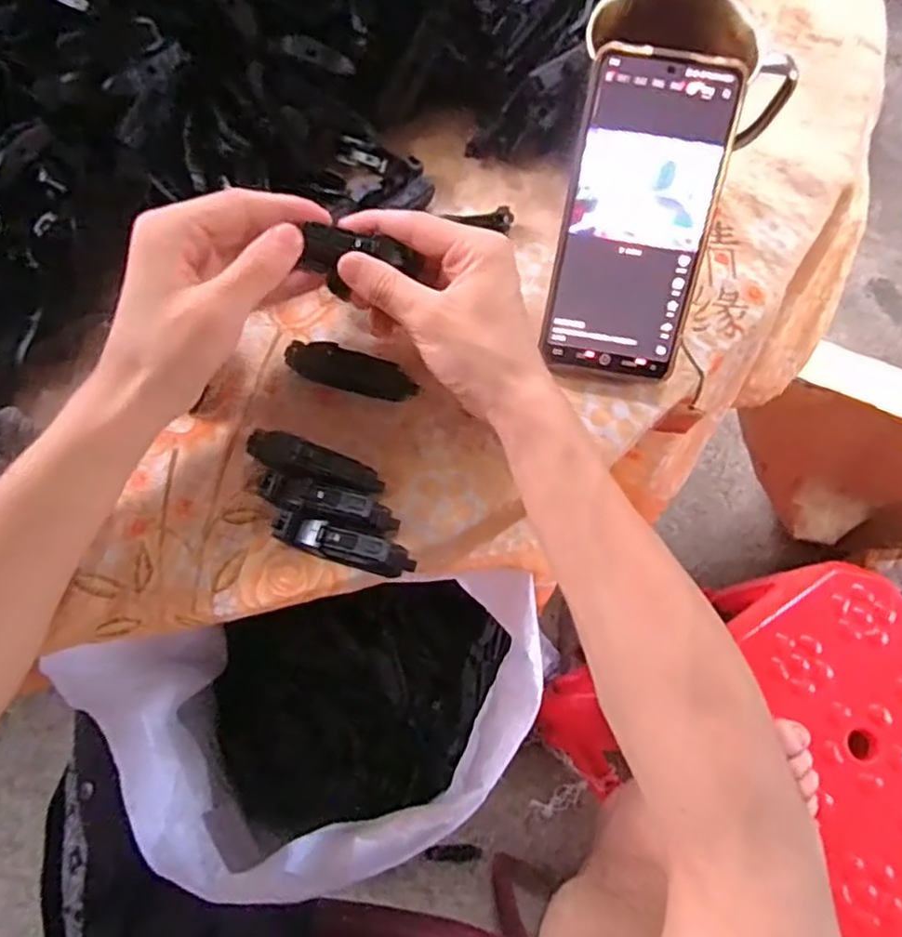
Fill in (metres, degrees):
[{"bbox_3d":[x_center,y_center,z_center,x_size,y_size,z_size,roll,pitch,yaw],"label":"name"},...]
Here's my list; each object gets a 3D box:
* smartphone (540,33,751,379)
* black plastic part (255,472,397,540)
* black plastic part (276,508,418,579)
[{"bbox_3d":[0.100,-0.132,0.359,0.076,0.006,0.163,10,111,4],"label":"smartphone"},{"bbox_3d":[-0.065,0.019,0.352,0.073,0.024,0.018,17,73,6],"label":"black plastic part"},{"bbox_3d":[-0.058,0.040,0.347,0.075,0.024,0.018,16,73,6],"label":"black plastic part"}]

